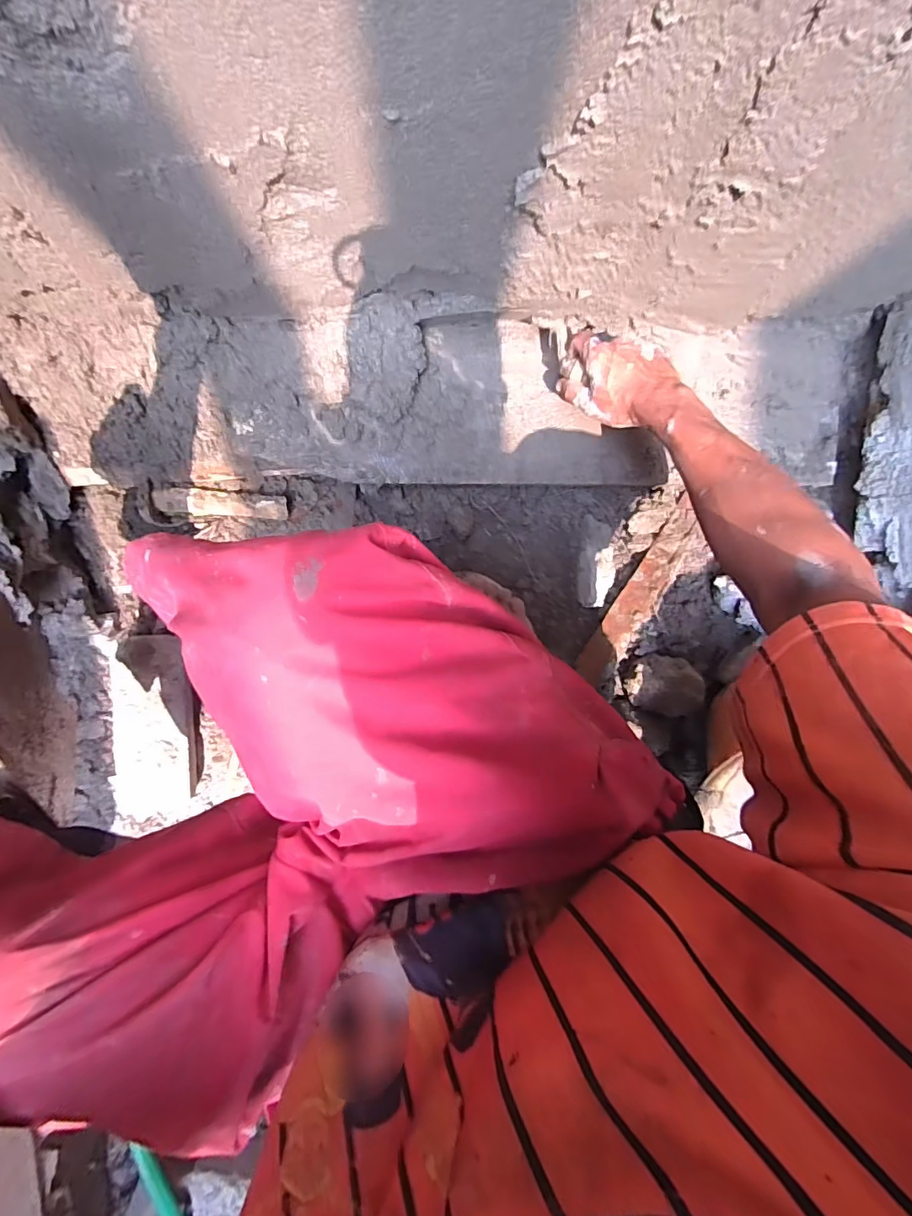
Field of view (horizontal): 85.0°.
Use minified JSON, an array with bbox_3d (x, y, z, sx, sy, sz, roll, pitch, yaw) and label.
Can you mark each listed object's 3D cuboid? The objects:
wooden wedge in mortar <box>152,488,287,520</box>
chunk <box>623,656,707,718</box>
[{"bbox_3d":[-0.273,-0.123,0.584,0.139,0.026,0.029,1,94,-5],"label":"wooden wedge in mortar"},{"bbox_3d":[0.259,0.097,0.630,0.087,0.046,0.072,14,93,-6],"label":"chunk"}]

